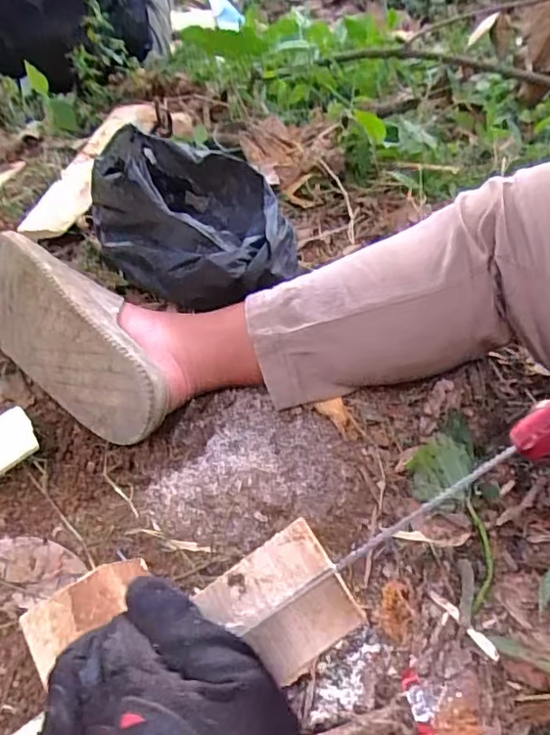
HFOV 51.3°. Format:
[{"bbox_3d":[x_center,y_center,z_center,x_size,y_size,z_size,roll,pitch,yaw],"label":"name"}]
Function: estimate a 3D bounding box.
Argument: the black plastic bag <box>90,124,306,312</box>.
[{"bbox_3d":[-0.096,-0.175,0.680,0.210,0.120,0.239,-25,59,-12],"label":"black plastic bag"}]

